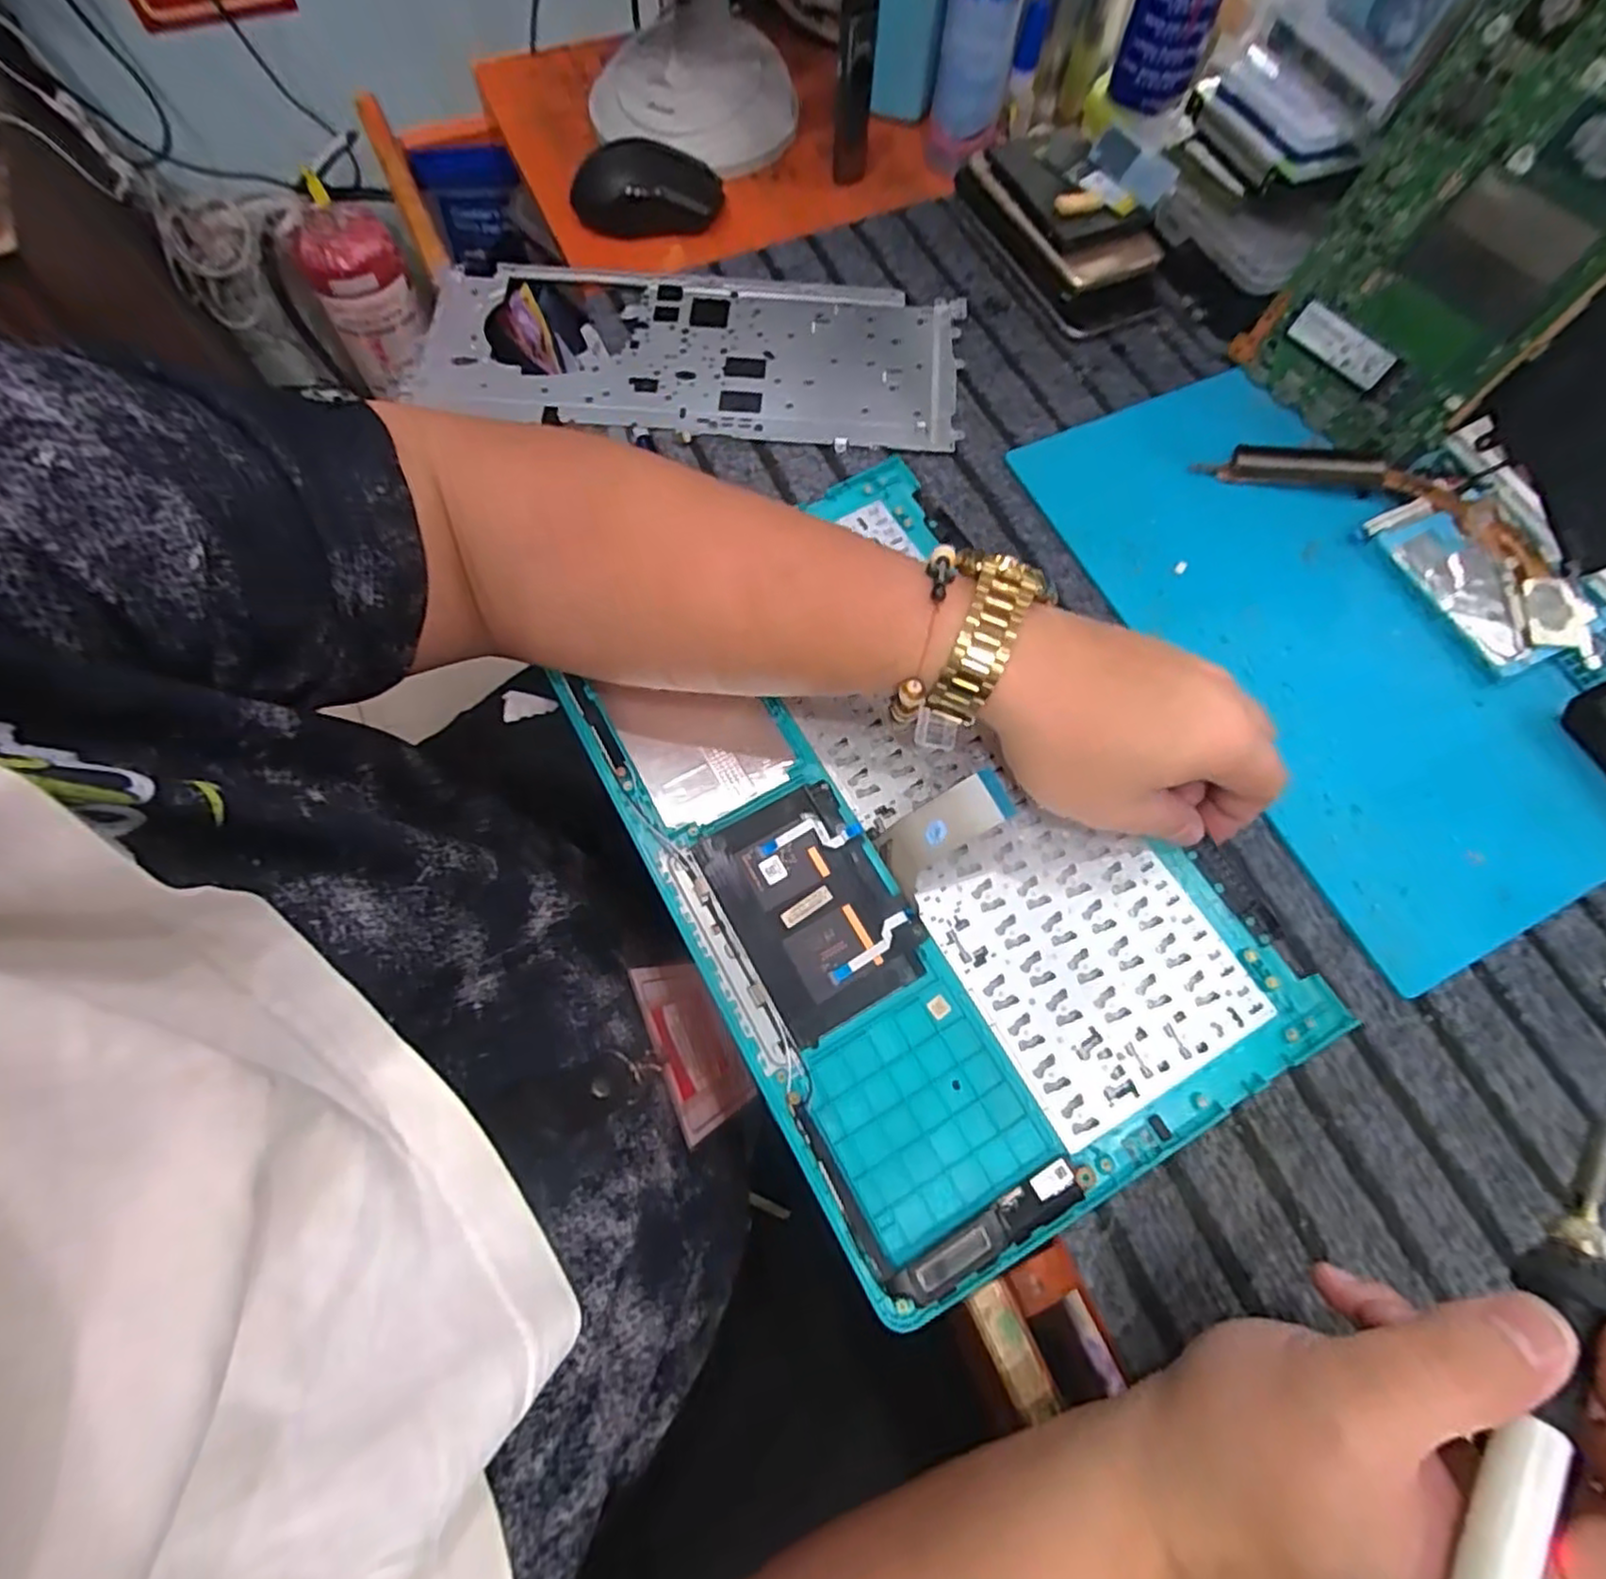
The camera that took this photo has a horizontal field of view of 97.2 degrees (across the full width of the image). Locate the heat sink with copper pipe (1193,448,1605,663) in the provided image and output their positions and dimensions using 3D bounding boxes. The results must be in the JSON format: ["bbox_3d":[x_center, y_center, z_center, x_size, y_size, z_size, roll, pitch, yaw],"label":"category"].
[{"bbox_3d":[0.338,-0.149,0.395,0.213,0.012,0.067,37,73,11],"label":"heat sink with copper pipe"}]

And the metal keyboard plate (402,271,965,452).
[{"bbox_3d":[-0.074,-0.272,0.443,0.335,0.008,0.128,3,69,-1],"label":"metal keyboard plate"}]

